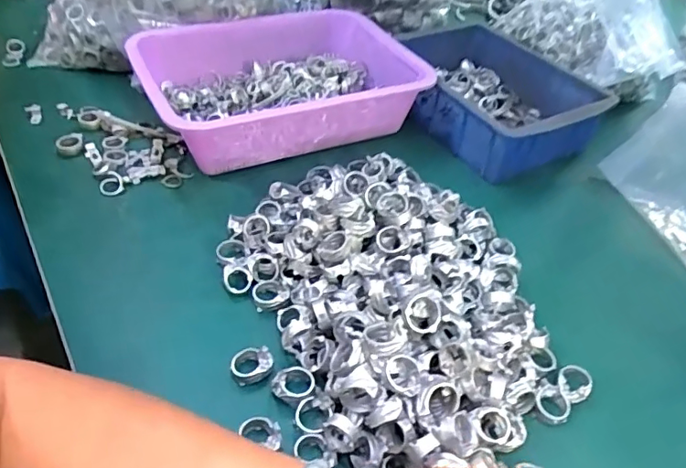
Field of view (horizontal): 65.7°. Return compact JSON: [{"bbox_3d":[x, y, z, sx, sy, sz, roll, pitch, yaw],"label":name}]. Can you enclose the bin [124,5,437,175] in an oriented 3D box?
[{"bbox_3d":[-0.074,-0.180,0.622,0.293,0.078,0.239,-16,48,-22],"label":"bin"}]

